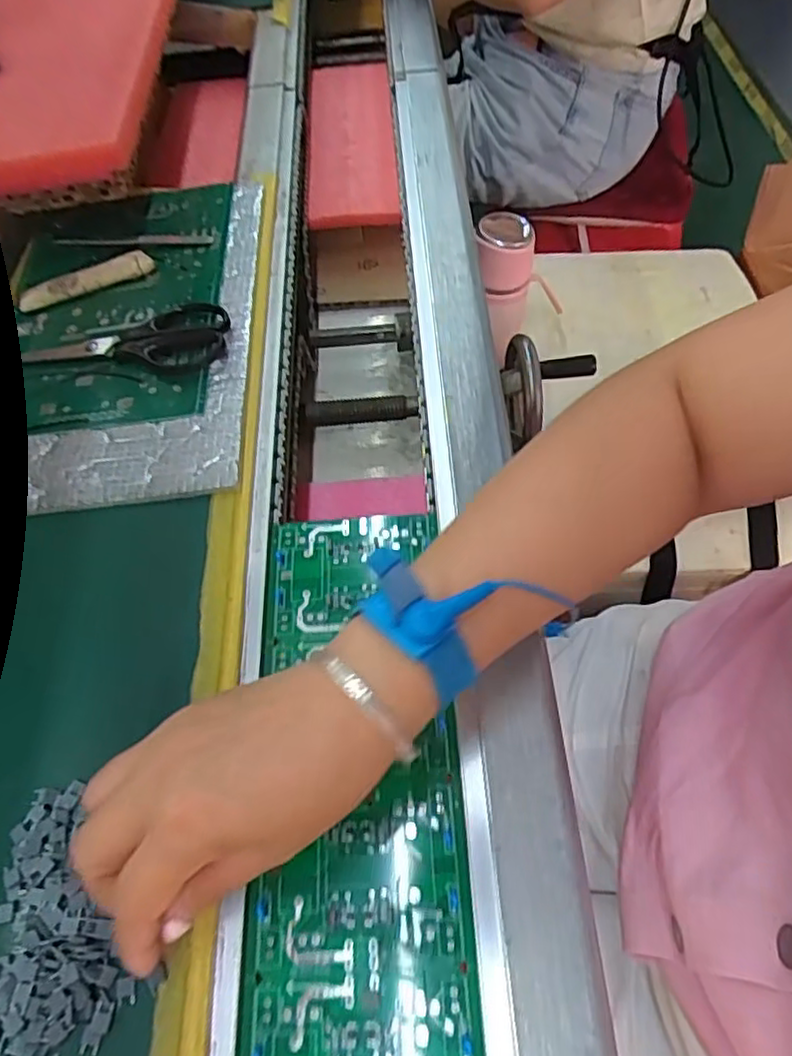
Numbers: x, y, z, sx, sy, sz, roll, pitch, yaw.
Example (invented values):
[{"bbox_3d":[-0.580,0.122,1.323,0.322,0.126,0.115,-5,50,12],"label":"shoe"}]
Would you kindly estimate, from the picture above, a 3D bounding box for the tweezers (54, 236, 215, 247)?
[{"bbox_3d":[-0.200,-0.220,0.503,0.120,0.005,0.009,0,59,4],"label":"tweezers"}]

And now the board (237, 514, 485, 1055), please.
[{"bbox_3d":[-0.020,0.118,0.307,0.096,0.008,0.284,-4,59,-3],"label":"board"}]

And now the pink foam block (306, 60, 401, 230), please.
[{"bbox_3d":[-0.048,-0.426,0.706,0.088,0.030,0.308,-4,59,2],"label":"pink foam block"}]

